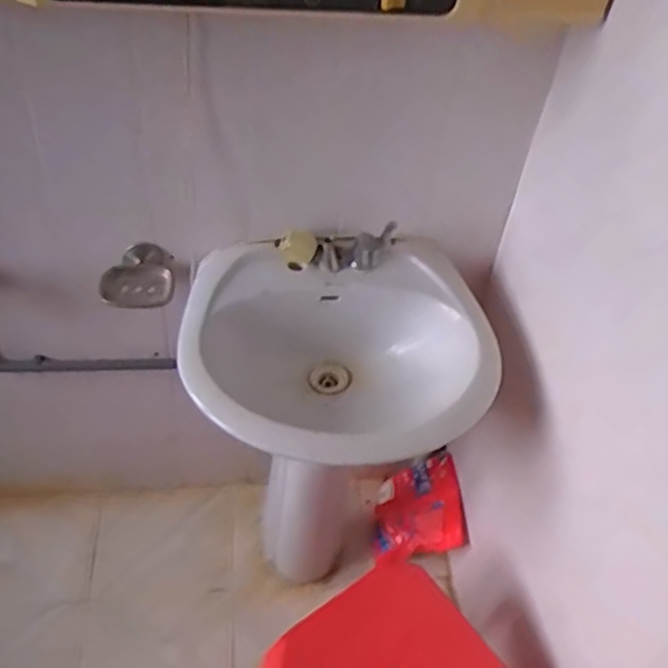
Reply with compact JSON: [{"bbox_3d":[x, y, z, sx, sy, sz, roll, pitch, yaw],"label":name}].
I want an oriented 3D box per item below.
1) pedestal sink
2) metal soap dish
[{"bbox_3d":[-0.023,0.250,1.282,0.468,0.745,0.426,1,43,-6],"label":"pedestal sink"},{"bbox_3d":[-0.325,-0.098,1.144,0.119,0.053,0.105,5,43,-3],"label":"metal soap dish"}]

